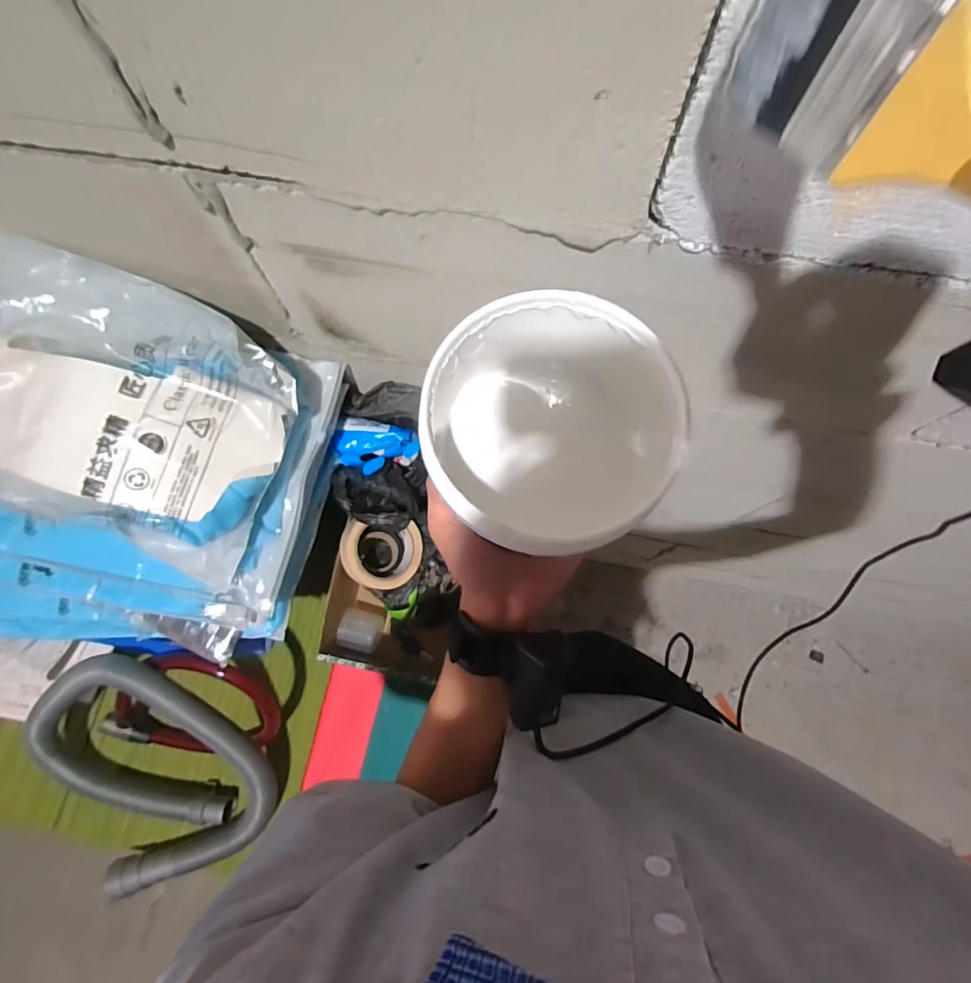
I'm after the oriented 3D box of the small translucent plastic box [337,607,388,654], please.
[{"bbox_3d":[-0.165,0.188,0.675,0.055,0.051,0.054,14,75,5],"label":"small translucent plastic box"}]

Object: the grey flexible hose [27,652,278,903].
[{"bbox_3d":[-0.410,0.330,0.602,0.266,0.165,0.281,-44,78,-10],"label":"grey flexible hose"}]

